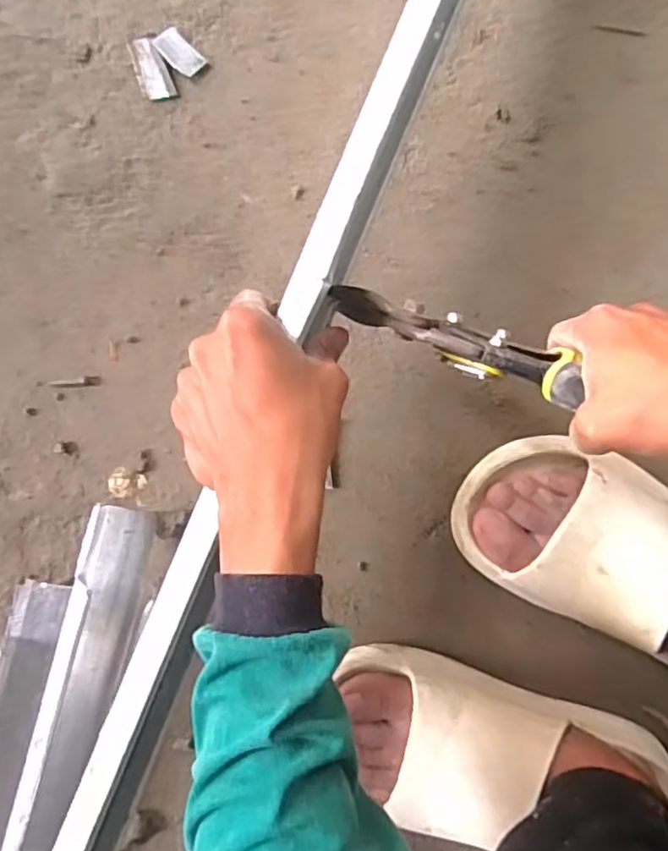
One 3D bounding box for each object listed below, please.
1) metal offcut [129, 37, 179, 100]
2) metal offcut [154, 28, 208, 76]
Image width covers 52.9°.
[{"bbox_3d":[-0.119,-0.232,0.437,0.020,0.006,0.037,-22,97,-3],"label":"metal offcut"},{"bbox_3d":[-0.100,-0.242,0.436,0.030,0.006,0.018,43,90,-8],"label":"metal offcut"}]

